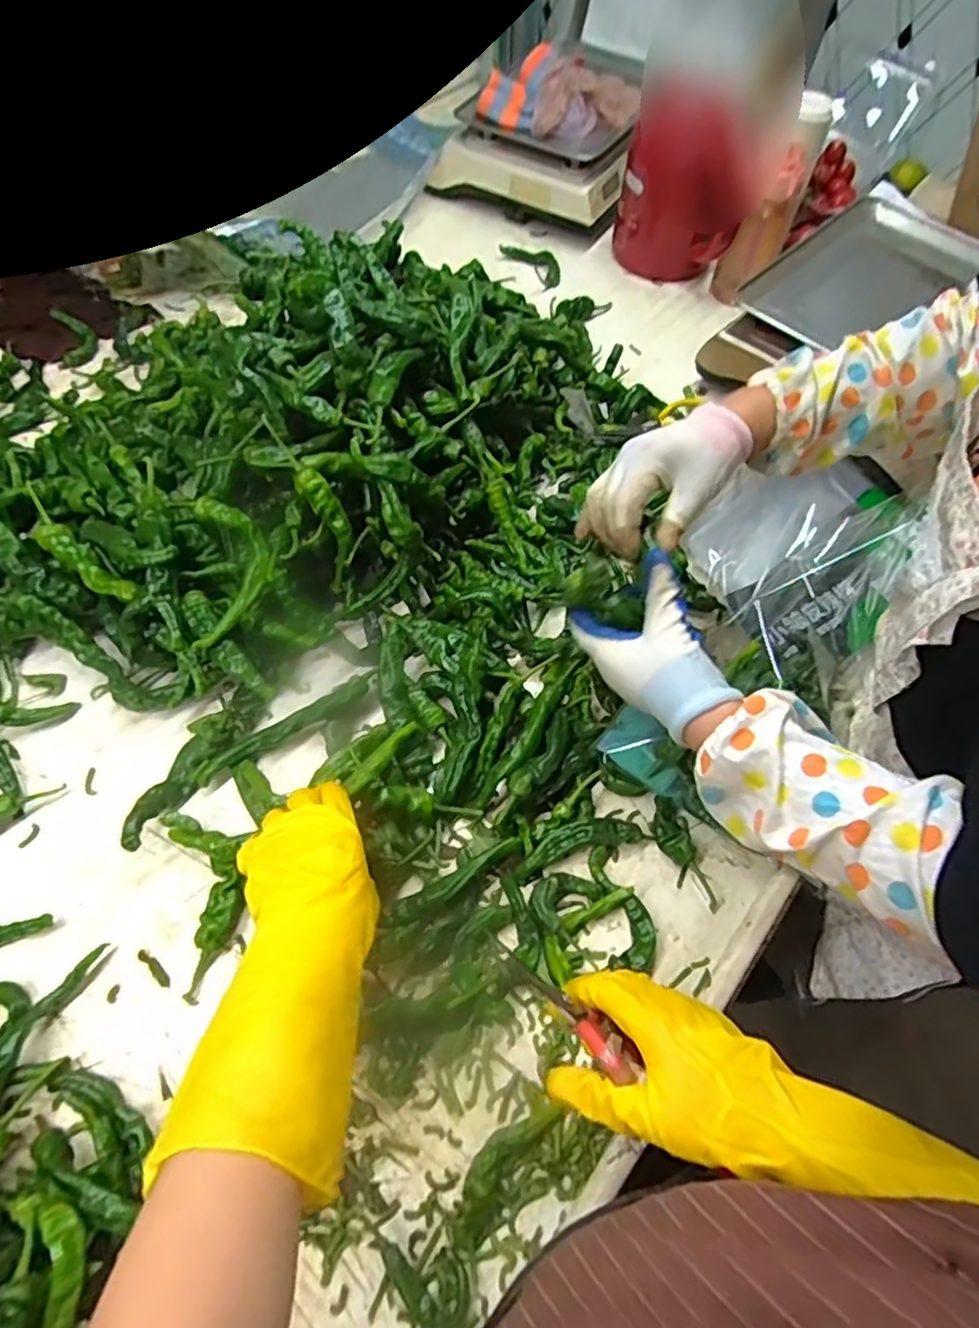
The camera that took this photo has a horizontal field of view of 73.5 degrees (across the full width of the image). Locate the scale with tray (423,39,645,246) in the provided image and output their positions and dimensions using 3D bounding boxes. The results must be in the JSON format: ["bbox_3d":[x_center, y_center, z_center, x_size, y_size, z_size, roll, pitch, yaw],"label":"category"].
[{"bbox_3d":[0.108,-0.893,1.102,0.300,0.150,0.353,20,62,9],"label":"scale with tray"}]

